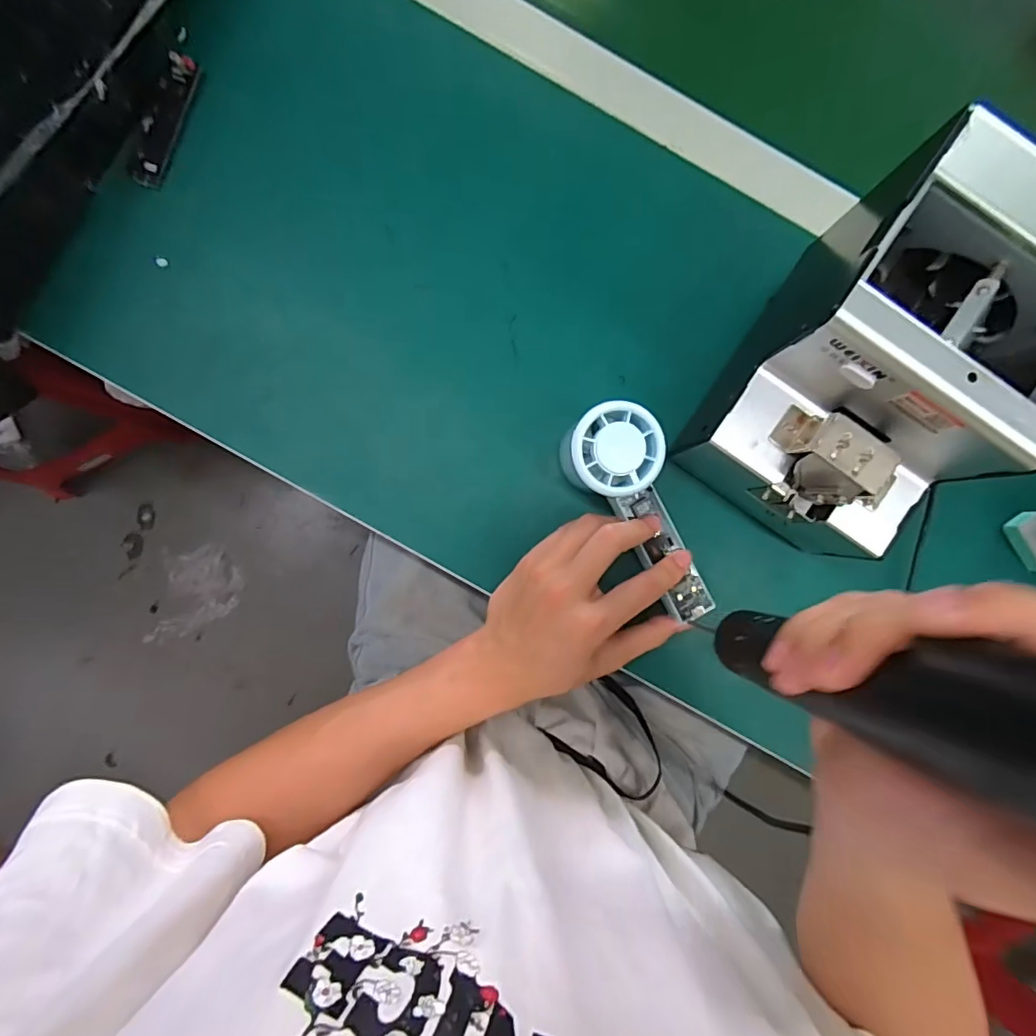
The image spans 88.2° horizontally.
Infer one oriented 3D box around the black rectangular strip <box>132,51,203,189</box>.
[{"bbox_3d":[-0.245,-0.276,0.371,0.023,0.005,0.092,17,89,-2],"label":"black rectangular strip"}]

